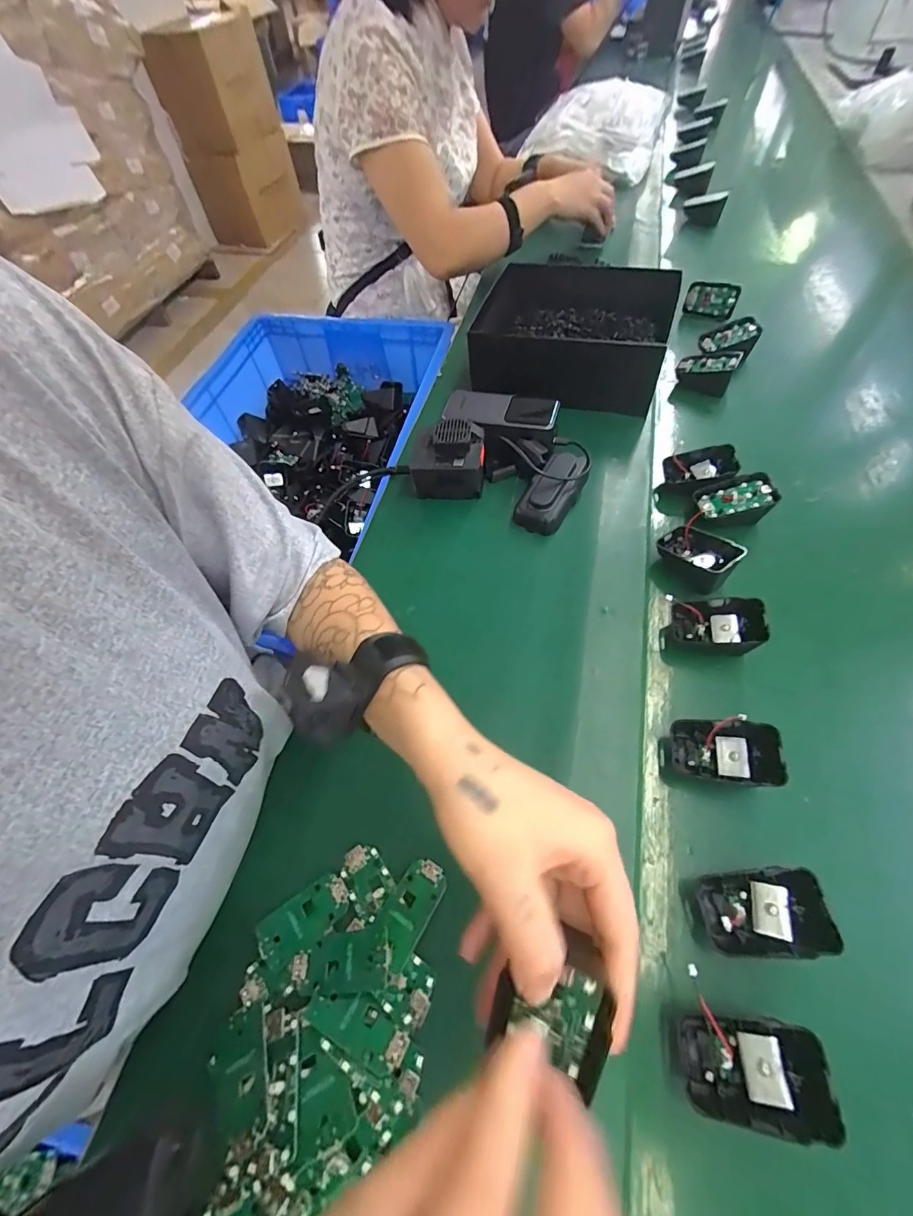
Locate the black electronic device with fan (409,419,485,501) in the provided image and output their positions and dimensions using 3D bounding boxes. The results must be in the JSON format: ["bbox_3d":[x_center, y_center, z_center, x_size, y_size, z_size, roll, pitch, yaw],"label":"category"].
[{"bbox_3d":[-0.009,-0.165,0.494,0.077,0.058,0.061,2,56,5],"label":"black electronic device with fan"}]

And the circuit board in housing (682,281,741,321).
[{"bbox_3d":[0.373,-0.452,0.651,0.070,0.050,0.017,25,61,19],"label":"circuit board in housing"}]

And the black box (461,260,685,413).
[{"bbox_3d":[0.156,-0.367,0.576,0.223,0.076,0.212,12,58,12],"label":"black box"}]

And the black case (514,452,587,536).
[{"bbox_3d":[0.105,-0.129,0.475,0.053,0.032,0.099,21,60,17],"label":"black case"}]

